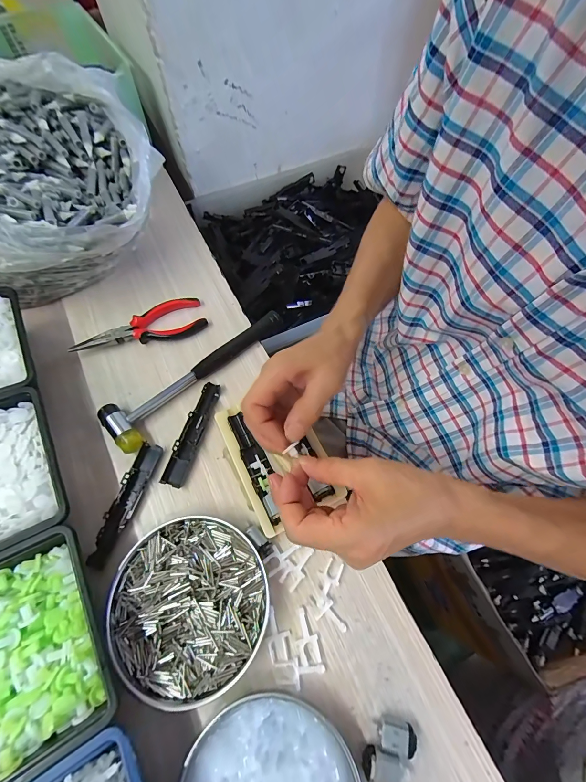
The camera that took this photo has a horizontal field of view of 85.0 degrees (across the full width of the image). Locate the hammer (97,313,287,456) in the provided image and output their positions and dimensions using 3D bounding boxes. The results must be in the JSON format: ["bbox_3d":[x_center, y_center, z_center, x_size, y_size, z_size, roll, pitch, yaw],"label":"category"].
[{"bbox_3d":[-0.113,-0.030,0.381,0.054,0.021,0.237,40,70,16],"label":"hammer"}]

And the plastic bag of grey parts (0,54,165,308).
[{"bbox_3d":[-0.289,-0.240,0.379,0.229,0.146,0.249,7,65,2],"label":"plastic bag of grey parts"}]

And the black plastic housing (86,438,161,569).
[{"bbox_3d":[-0.169,0.112,0.324,0.023,0.012,0.119,17,66,7],"label":"black plastic housing"}]

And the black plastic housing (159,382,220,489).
[{"bbox_3d":[-0.112,0.045,0.355,0.022,0.010,0.118,15,65,6],"label":"black plastic housing"}]

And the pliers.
[{"bbox_3d":[-0.191,-0.077,0.406,0.156,0.021,0.052,-21,67,-10],"label":"pliers"}]

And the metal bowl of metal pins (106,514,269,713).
[{"bbox_3d":[-0.089,0.183,0.279,0.129,0.034,0.130,0,65,-1],"label":"metal bowl of metal pins"}]

